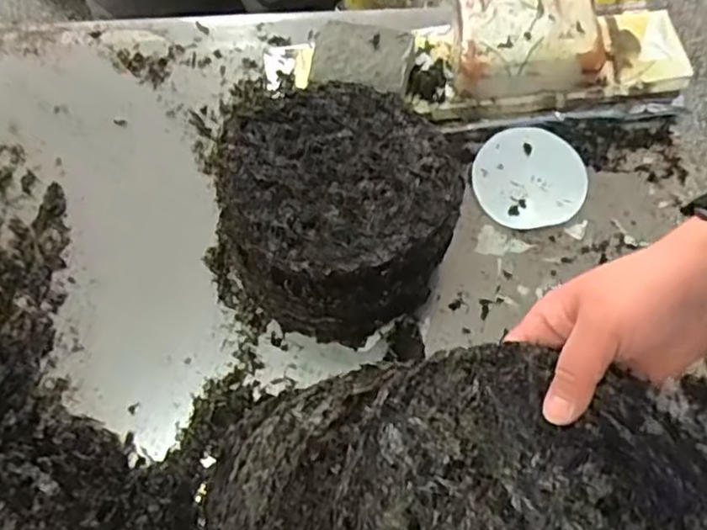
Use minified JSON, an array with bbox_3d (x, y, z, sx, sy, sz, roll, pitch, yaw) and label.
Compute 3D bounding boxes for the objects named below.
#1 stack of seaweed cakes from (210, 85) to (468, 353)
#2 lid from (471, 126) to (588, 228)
[{"bbox_3d":[-0.010,-0.045,0.607,0.192,0.156,0.195,8,68,4],"label":"stack of seaweed cakes"},{"bbox_3d":[0.187,-0.093,0.701,0.115,0.012,0.109,0,67,1],"label":"lid"}]

